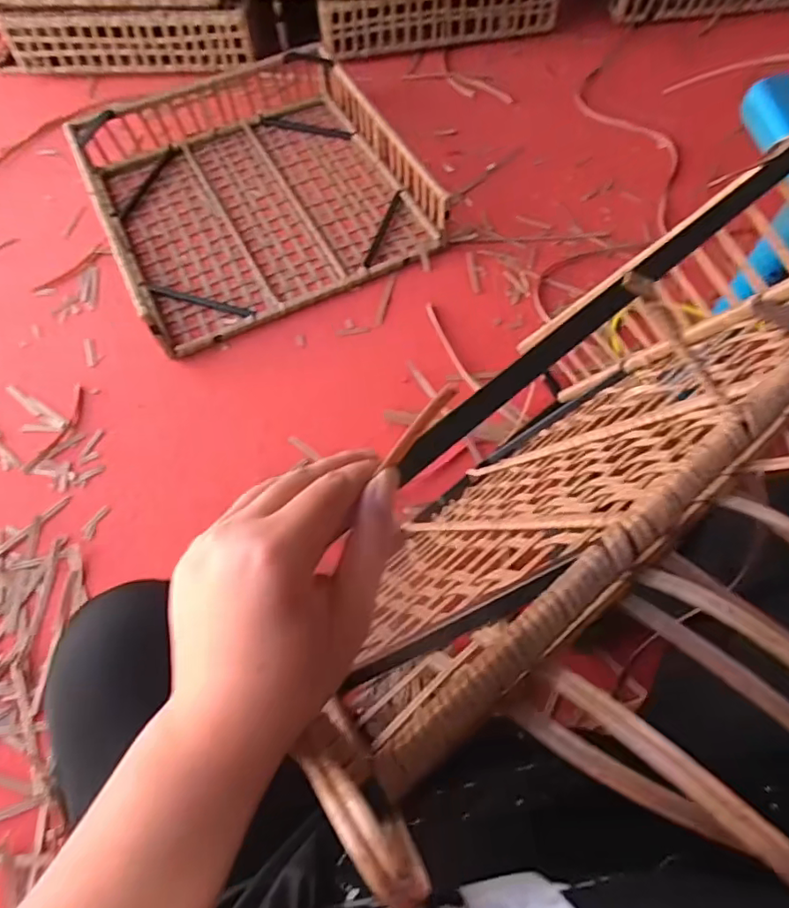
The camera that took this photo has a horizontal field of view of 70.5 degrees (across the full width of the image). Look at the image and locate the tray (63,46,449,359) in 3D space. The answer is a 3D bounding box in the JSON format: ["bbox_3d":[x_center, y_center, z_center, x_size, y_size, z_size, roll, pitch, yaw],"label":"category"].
[{"bbox_3d":[-0.307,-0.597,1.242,0.646,0.133,0.652,-26,67,-11],"label":"tray"}]

